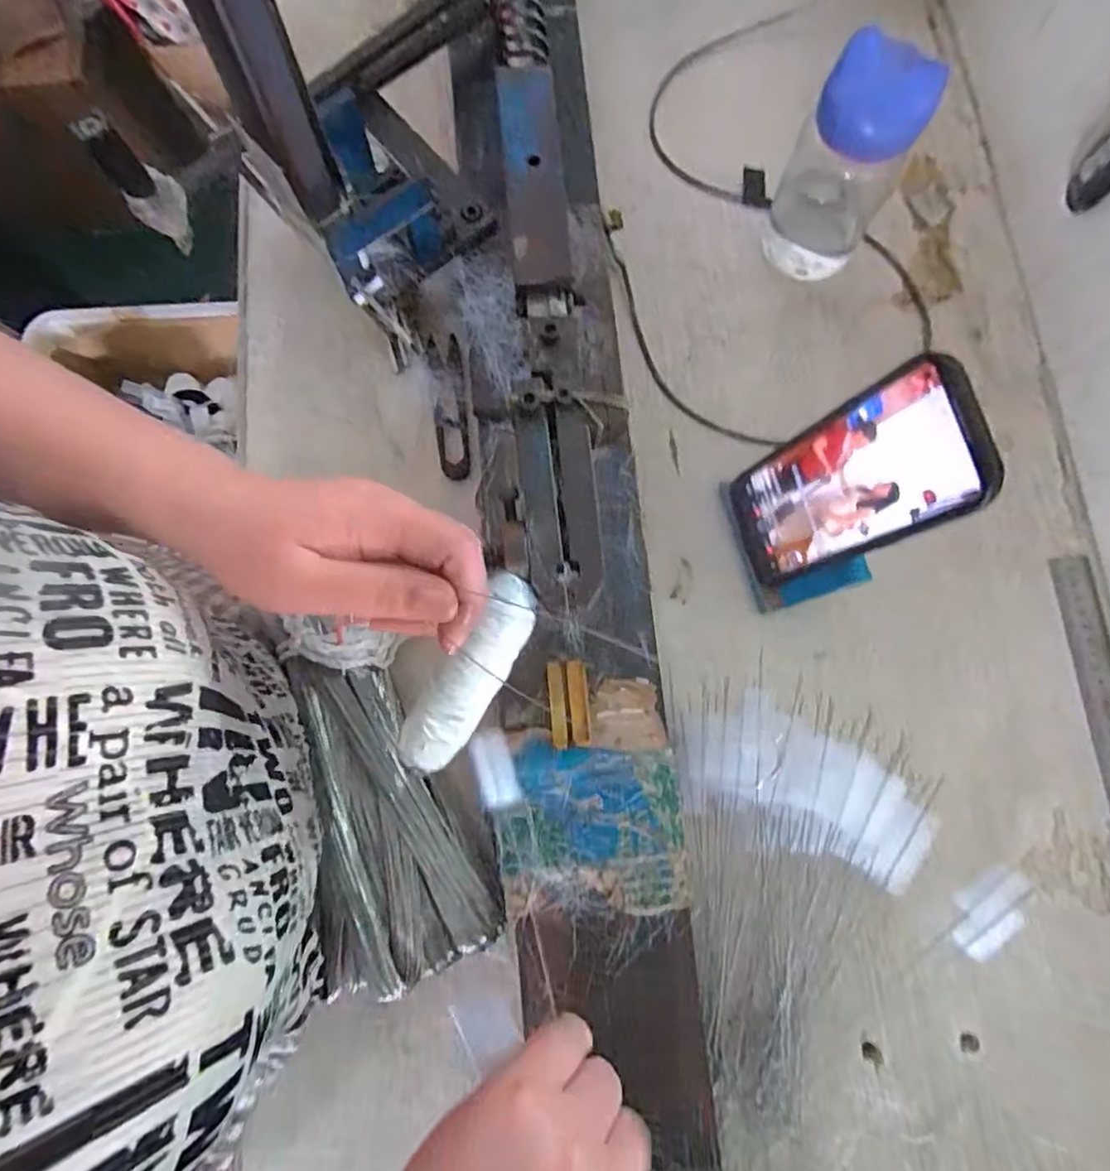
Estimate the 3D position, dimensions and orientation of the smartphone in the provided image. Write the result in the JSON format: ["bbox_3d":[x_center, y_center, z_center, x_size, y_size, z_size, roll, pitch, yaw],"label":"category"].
[{"bbox_3d":[0.165,-0.056,0.350,0.013,0.167,0.077,-4,78,-21],"label":"smartphone"}]

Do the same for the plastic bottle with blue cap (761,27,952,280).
[{"bbox_3d":[0.197,-0.286,0.410,0.072,0.150,0.054,30,81,6],"label":"plastic bottle with blue cap"}]

